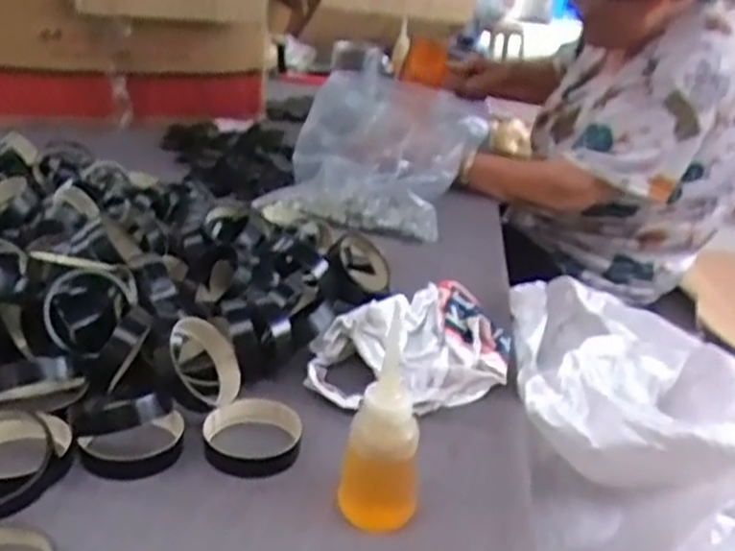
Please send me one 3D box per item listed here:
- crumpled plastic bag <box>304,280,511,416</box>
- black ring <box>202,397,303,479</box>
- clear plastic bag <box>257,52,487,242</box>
[{"bbox_3d":[0.040,0.060,0.638,0.157,0.060,0.156,10,24,10],"label":"crumpled plastic bag"},{"bbox_3d":[-0.080,0.114,0.531,0.068,0.019,0.067,1,24,-10],"label":"black ring"},{"bbox_3d":[0.010,-0.167,1.025,0.288,0.154,0.239,5,24,-2],"label":"clear plastic bag"}]

